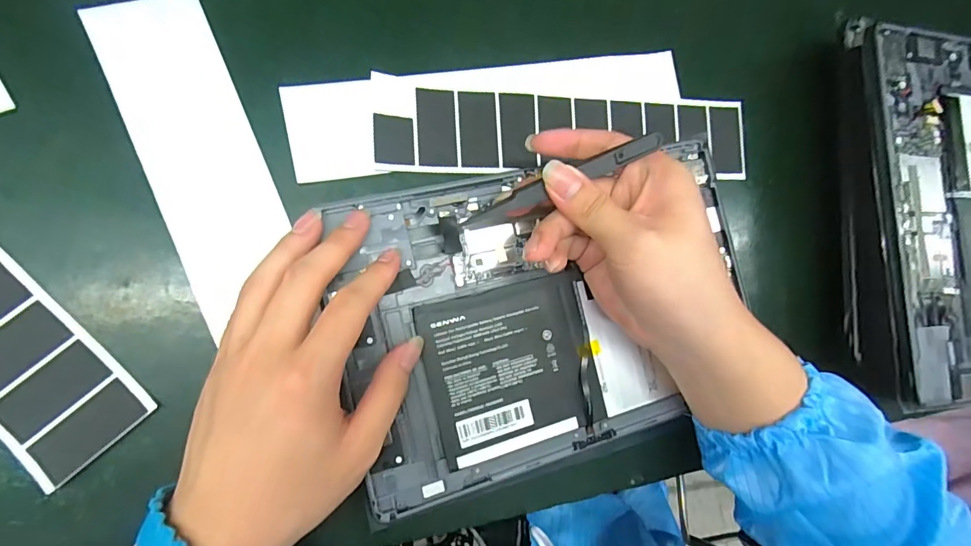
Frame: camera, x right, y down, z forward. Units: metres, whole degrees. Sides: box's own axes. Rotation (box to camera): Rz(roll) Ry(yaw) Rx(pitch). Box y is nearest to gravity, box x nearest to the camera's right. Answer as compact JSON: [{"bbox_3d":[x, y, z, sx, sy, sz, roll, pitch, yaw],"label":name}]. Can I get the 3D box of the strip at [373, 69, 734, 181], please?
[{"bbox_3d":[0.061,-0.094,0.310,0.265,0.010,0.055,-2,84,-14],"label":"strip"}]

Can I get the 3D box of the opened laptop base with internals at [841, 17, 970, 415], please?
[{"bbox_3d":[0.341,-0.044,0.324,0.192,0.029,0.257,0,84,-13],"label":"opened laptop base with internals"}]

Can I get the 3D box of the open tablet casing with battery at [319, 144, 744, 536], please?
[{"bbox_3d":[0.046,0.020,0.269,0.246,0.023,0.163,-13,88,-10],"label":"open tablet casing with battery"}]

